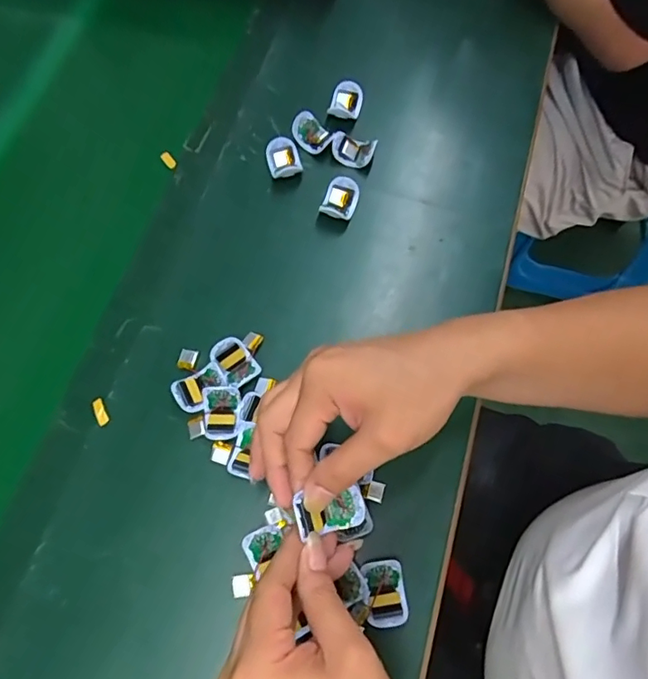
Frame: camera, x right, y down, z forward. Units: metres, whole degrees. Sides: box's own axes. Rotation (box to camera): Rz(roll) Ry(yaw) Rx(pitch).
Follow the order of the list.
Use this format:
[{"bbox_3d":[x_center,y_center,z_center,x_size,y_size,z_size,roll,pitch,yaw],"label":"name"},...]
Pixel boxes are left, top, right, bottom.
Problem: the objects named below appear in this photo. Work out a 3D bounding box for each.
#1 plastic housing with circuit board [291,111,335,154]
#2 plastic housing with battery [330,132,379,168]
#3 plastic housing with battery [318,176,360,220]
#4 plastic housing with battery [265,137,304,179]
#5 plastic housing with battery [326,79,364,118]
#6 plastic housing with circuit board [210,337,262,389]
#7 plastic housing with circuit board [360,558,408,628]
[{"bbox_3d":[-0.010,-0.208,0.532,0.041,0.016,0.035,23,71,9],"label":"plastic housing with circuit board"},{"bbox_3d":[0.029,-0.190,0.525,0.040,0.018,0.031,22,71,9],"label":"plastic housing with battery"},{"bbox_3d":[0.016,-0.134,0.504,0.032,0.017,0.039,18,70,7],"label":"plastic housing with battery"},{"bbox_3d":[-0.039,-0.178,0.519,0.033,0.017,0.038,-12,69,-4],"label":"plastic housing with battery"},{"bbox_3d":[0.022,-0.246,0.545,0.033,0.019,0.037,8,69,3],"label":"plastic housing with battery"},{"bbox_3d":[-0.074,0.019,0.441,0.030,0.011,0.043,-34,72,-12],"label":"plastic housing with circuit board"},{"bbox_3d":[0.044,0.182,0.379,0.029,0.015,0.042,-6,69,-2],"label":"plastic housing with circuit board"}]

